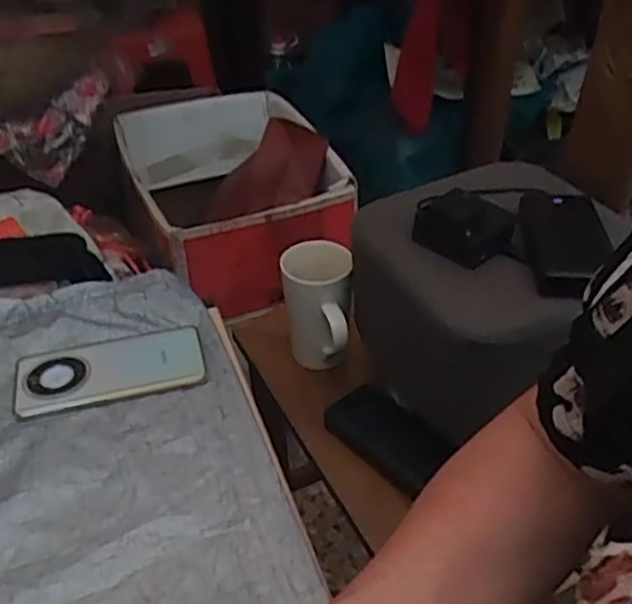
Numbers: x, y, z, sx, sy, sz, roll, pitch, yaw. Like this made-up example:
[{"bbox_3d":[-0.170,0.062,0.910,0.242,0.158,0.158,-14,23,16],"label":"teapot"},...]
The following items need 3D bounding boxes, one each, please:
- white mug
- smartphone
[{"bbox_3d":[0.001,0.008,0.873,0.081,0.132,0.104,-2,37,1],"label":"white mug"},{"bbox_3d":[-0.185,0.057,0.654,0.162,0.008,0.080,-12,38,-13],"label":"smartphone"}]

